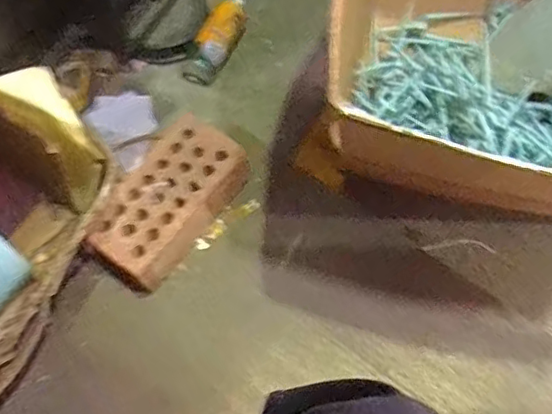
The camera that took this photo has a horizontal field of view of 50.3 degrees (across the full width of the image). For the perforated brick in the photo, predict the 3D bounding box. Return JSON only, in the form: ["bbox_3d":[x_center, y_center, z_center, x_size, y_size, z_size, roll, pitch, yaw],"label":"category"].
[{"bbox_3d":[-0.157,-0.003,0.851,0.122,0.082,0.248,36,73,17],"label":"perforated brick"}]

